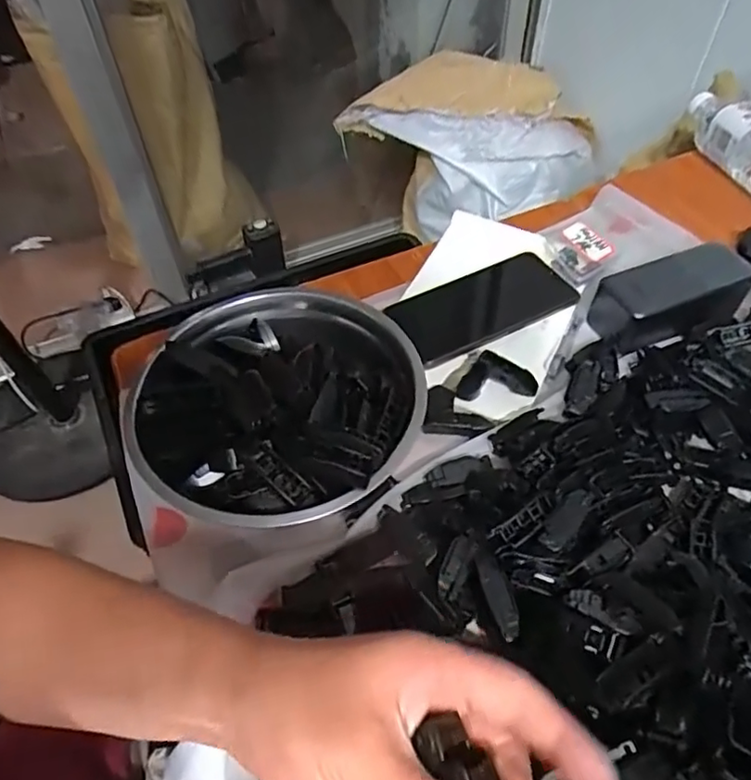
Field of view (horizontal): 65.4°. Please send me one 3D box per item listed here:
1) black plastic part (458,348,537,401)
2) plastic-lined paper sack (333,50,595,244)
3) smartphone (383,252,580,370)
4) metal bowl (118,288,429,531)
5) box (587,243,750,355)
[{"bbox_3d":[0.099,-0.006,0.472,0.054,0.008,0.051,28,57,23],"label":"black plastic part"},{"bbox_3d":[0.184,-0.468,1.221,0.497,0.356,0.165,3,51,5],"label":"plastic-lined paper sack"},{"bbox_3d":[0.093,-0.076,0.526,0.170,0.008,0.081,-20,53,-14],"label":"smartphone"},{"bbox_3d":[-0.068,0.009,0.429,0.194,0.064,0.200,-1,51,1],"label":"metal bowl"},{"bbox_3d":[0.257,-0.079,0.508,0.126,0.062,0.057,-14,52,-9],"label":"box"}]

